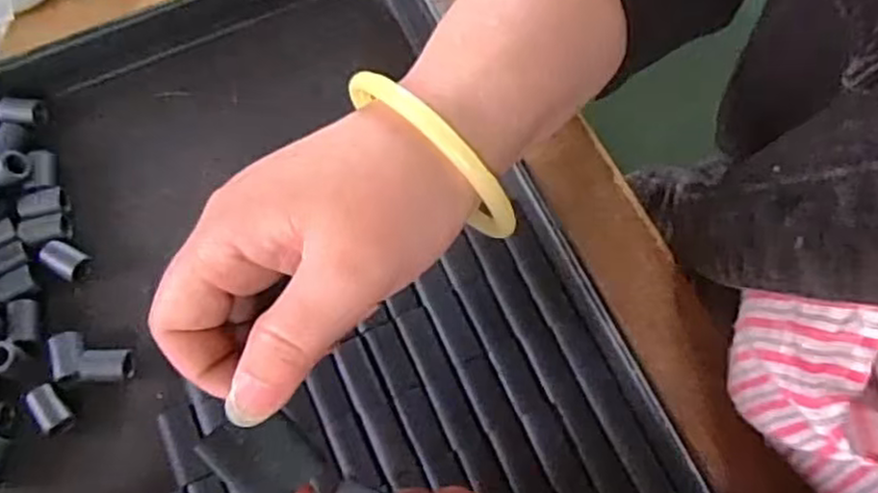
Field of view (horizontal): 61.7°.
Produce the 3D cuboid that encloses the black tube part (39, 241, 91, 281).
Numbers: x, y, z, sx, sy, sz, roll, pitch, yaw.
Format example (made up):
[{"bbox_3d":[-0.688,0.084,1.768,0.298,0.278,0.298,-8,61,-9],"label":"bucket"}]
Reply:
[{"bbox_3d":[-0.176,0.006,0.344,0.020,0.008,0.014,28,72,12],"label":"black tube part"}]

